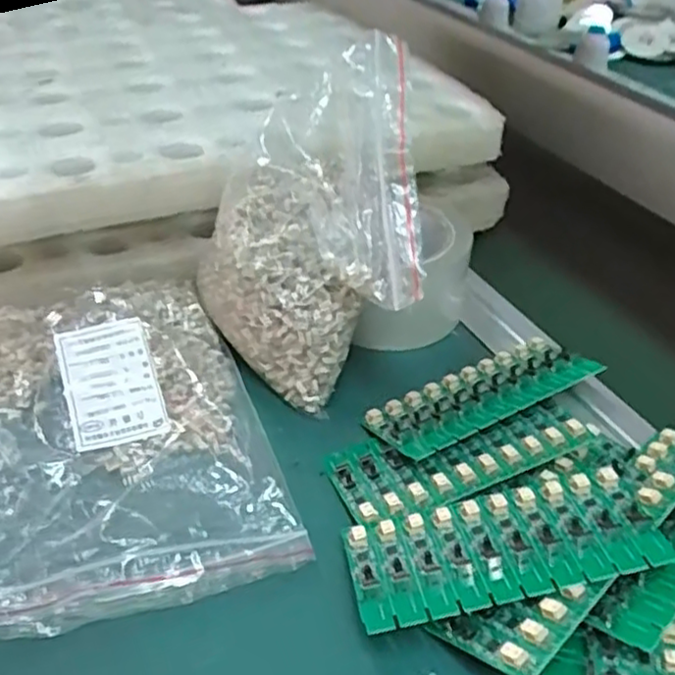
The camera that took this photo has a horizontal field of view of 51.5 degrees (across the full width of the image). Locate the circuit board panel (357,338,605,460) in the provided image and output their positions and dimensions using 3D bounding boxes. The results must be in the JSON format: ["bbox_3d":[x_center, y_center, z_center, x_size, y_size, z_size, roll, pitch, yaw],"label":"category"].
[{"bbox_3d":[0.085,0.033,0.411,0.134,0.020,0.052,-18,44,-24],"label":"circuit board panel"}]

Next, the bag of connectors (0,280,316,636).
[{"bbox_3d":[-0.124,0.046,0.380,0.159,0.029,0.215,-10,41,-16],"label":"bag of connectors"}]

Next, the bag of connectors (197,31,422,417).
[{"bbox_3d":[-0.024,-0.061,0.404,0.120,0.162,0.129,-1,39,-6],"label":"bag of connectors"}]

